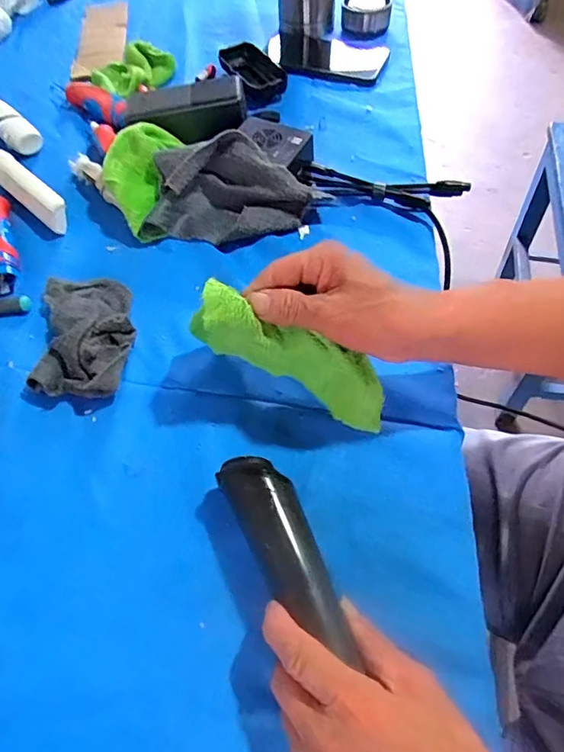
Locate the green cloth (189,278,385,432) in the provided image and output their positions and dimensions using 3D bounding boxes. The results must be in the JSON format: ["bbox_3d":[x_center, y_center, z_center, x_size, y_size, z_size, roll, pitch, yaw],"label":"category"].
[{"bbox_3d":[0.008,-0.011,0.349,0.149,0.045,0.031,29,61,-12],"label":"green cloth"}]

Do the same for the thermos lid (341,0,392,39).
[{"bbox_3d":[0.115,-0.492,0.678,0.067,0.039,0.065,2,58,6],"label":"thermos lid"}]

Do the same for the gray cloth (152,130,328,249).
[{"bbox_3d":[-0.050,-0.174,0.472,0.152,0.059,0.083,-12,59,-5],"label":"gray cloth"}]

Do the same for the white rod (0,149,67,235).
[{"bbox_3d":[-0.265,-0.193,0.511,0.137,0.030,0.025,40,68,23],"label":"white rod"}]

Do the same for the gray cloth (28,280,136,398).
[{"bbox_3d":[-0.165,-0.038,0.415,0.075,0.029,0.129,-9,59,-3],"label":"gray cloth"}]

